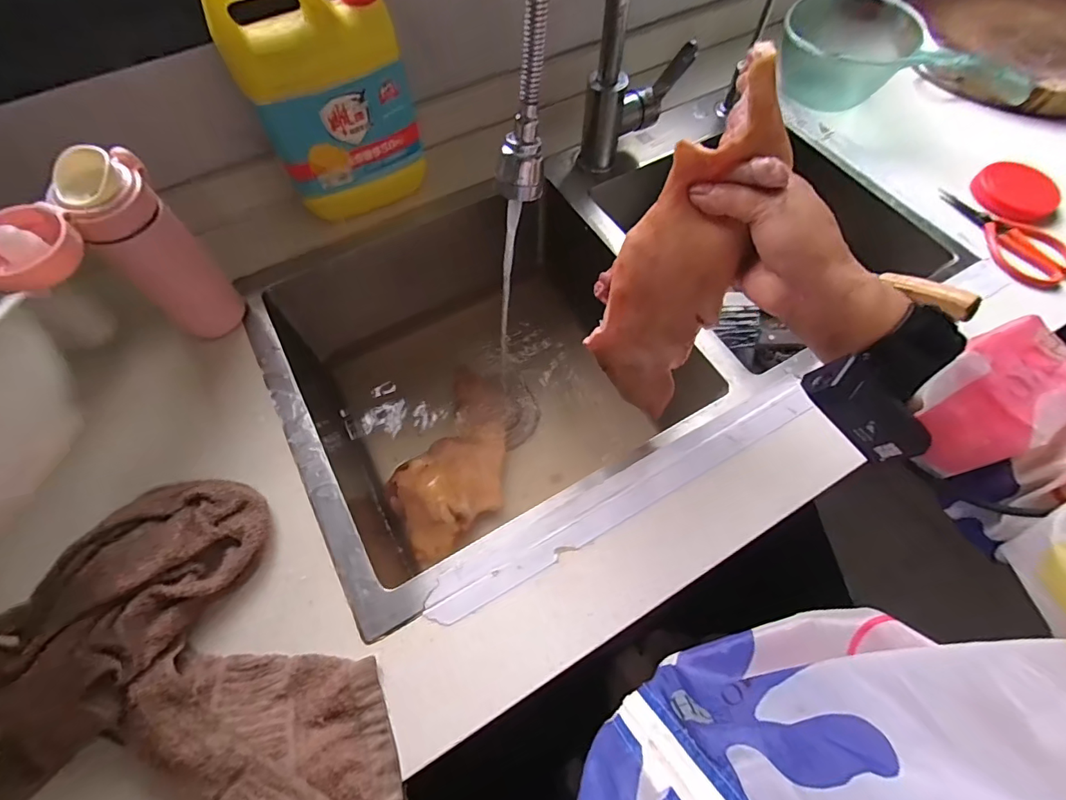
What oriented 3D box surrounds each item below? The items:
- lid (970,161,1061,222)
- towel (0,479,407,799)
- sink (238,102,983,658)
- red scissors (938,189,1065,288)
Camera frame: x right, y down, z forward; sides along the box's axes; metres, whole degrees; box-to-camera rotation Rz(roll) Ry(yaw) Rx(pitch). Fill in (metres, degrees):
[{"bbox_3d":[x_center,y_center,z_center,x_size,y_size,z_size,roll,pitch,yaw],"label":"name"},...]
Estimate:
[{"bbox_3d":[0.578,-0.251,0.562,0.085,0.019,0.087,0,65,-1],"label":"lid"},{"bbox_3d":[-0.243,0.213,0.317,0.213,0.063,0.290,-40,72,-18],"label":"towel"},{"bbox_3d":[0.098,-0.105,0.599,0.753,0.192,0.441,-24,66,-12],"label":"sink"},{"bbox_3d":[0.544,-0.192,0.539,0.073,0.020,0.145,-16,66,-8],"label":"red scissors"}]

